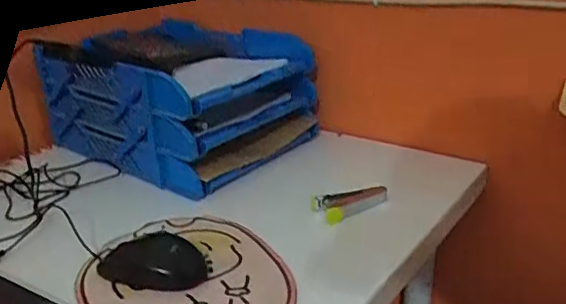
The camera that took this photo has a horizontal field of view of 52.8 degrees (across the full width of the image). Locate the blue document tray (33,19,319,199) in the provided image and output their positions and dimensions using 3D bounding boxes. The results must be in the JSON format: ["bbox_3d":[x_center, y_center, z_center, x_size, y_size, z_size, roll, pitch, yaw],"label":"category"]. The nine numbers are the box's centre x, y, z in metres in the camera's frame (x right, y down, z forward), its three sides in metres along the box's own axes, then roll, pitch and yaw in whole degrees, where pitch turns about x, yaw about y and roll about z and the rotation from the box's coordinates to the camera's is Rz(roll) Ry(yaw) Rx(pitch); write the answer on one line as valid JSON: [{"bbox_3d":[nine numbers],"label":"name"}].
[{"bbox_3d":[-0.135,-0.089,0.838,0.310,0.149,0.260,20,28,32],"label":"blue document tray"}]

